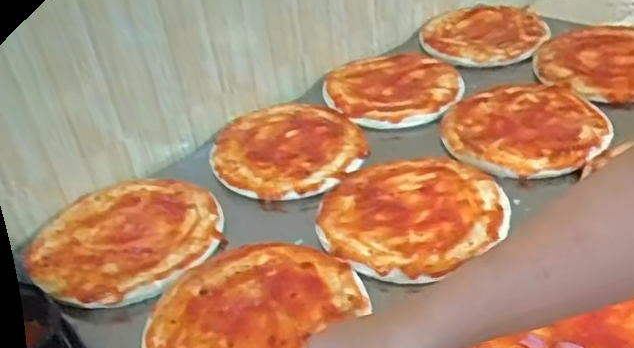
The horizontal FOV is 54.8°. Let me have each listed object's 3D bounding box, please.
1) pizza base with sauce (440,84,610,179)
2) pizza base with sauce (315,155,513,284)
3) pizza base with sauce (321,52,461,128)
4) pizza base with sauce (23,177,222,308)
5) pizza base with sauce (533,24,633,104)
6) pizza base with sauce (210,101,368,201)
[{"bbox_3d":[0.262,-0.065,0.776,0.191,0.006,0.201,1,36,13],"label":"pizza base with sauce"},{"bbox_3d":[0.099,0.034,0.671,0.191,0.008,0.189,-5,35,4],"label":"pizza base with sauce"},{"bbox_3d":[0.113,-0.130,0.922,0.196,0.025,0.188,-5,35,4],"label":"pizza base with sauce"},{"bbox_3d":[-0.219,0.066,0.698,0.210,0.012,0.204,-5,35,4],"label":"pizza base with sauce"},{"bbox_3d":[0.423,-0.171,0.886,0.196,0.015,0.218,11,39,25],"label":"pizza base with sauce"},{"bbox_3d":[-0.040,-0.040,0.825,0.197,0.020,0.211,-5,35,4],"label":"pizza base with sauce"}]

